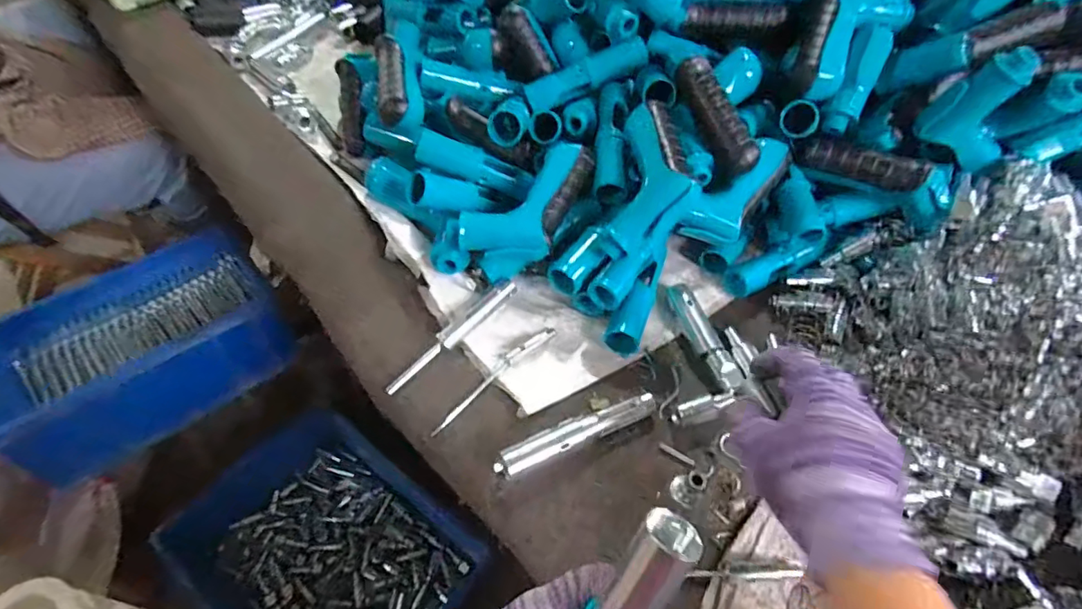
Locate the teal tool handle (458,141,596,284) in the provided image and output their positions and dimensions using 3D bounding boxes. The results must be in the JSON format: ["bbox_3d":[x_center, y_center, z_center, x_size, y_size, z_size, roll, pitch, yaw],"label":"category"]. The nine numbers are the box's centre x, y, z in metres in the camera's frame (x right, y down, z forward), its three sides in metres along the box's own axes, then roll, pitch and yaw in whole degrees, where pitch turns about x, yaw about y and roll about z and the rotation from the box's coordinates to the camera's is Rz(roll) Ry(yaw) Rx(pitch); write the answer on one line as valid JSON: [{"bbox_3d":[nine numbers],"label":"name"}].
[{"bbox_3d":[-0.002,-0.082,0.463,0.068,0.053,0.142,35,78,21],"label":"teal tool handle"}]

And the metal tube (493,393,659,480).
[{"bbox_3d":[0.028,0.096,0.396,0.128,0.021,0.019,-20,57,-17],"label":"metal tube"}]

